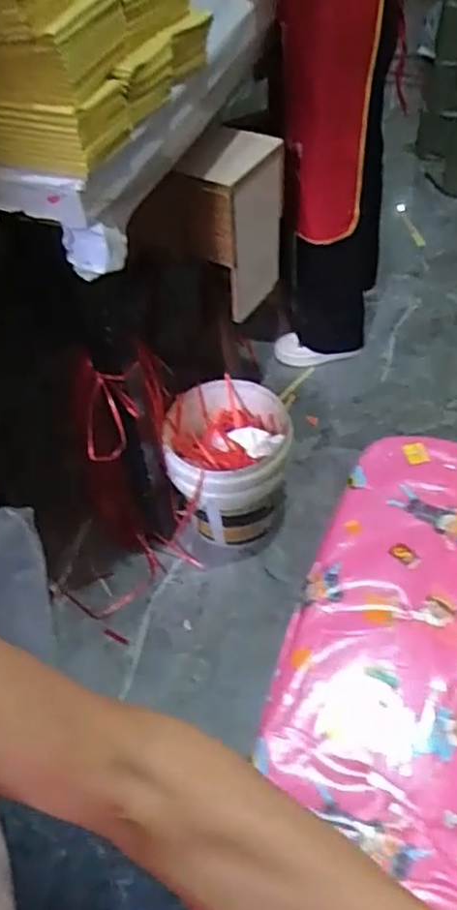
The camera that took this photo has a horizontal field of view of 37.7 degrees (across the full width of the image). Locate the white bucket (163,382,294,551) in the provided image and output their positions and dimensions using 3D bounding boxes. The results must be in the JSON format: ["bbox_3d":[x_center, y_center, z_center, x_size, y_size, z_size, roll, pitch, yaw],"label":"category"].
[{"bbox_3d":[0.005,0.027,1.426,0.246,0.284,0.253,-3,50,4],"label":"white bucket"}]

